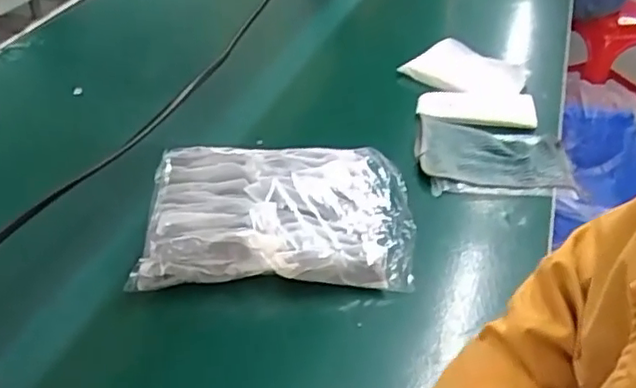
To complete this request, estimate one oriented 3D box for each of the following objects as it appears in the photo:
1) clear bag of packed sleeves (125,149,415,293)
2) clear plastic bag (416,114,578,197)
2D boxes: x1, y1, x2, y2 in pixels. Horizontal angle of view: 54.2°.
[{"bbox_3d":[-0.047,0.023,0.761,0.317,0.070,0.209,2,38,-1],"label":"clear bag of packed sleeves"},{"bbox_3d":[0.261,-0.058,0.923,0.222,0.028,0.155,2,38,-1],"label":"clear plastic bag"}]

